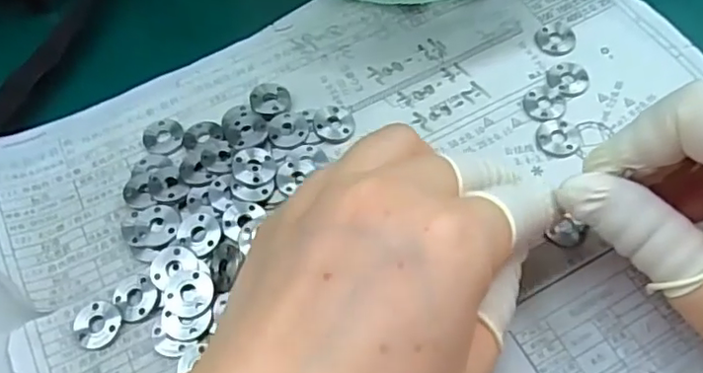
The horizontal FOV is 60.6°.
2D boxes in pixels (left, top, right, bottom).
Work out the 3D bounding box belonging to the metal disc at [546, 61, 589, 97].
[{"bbox_3d":[0.092,-0.047,0.255,0.017,0.004,0.017,0,62,1],"label":"metal disc"}]

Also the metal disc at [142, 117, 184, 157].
[{"bbox_3d":[-0.078,-0.021,0.249,0.016,0.004,0.019,-10,63,-4],"label":"metal disc"}]

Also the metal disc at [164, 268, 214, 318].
[{"bbox_3d":[-0.057,0.037,0.210,0.016,0.004,0.016,0,62,1],"label":"metal disc"}]

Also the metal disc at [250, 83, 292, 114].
[{"bbox_3d":[-0.034,-0.036,0.253,0.017,0.004,0.015,-3,62,-1],"label":"metal disc"}]

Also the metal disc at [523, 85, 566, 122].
[{"bbox_3d":[0.080,-0.035,0.250,0.017,0.004,0.017,0,62,1],"label":"metal disc"}]

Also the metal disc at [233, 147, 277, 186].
[{"bbox_3d":[-0.038,-0.008,0.233,0.016,0.004,0.016,0,62,1],"label":"metal disc"}]

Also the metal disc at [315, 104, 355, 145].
[{"bbox_3d":[-0.007,-0.026,0.248,0.017,0.004,0.019,7,63,5],"label":"metal disc"}]

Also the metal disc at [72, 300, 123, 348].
[{"bbox_3d":[-0.090,0.048,0.211,0.017,0.004,0.017,0,62,1],"label":"metal disc"}]

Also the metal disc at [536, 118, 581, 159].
[{"bbox_3d":[0.083,-0.020,0.242,0.016,0.004,0.018,7,63,5],"label":"metal disc"}]

